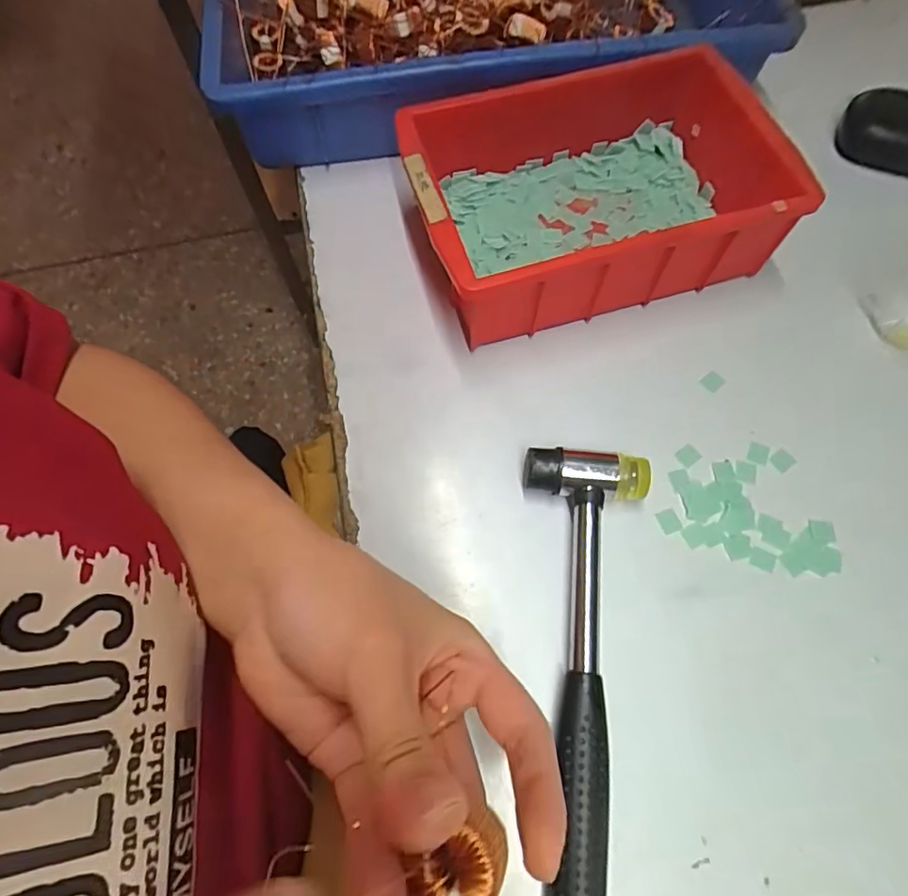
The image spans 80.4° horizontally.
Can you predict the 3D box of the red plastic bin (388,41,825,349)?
[{"bbox_3d":[0.081,-0.147,0.315,0.204,0.065,0.129,-16,67,-4],"label":"red plastic bin"}]

